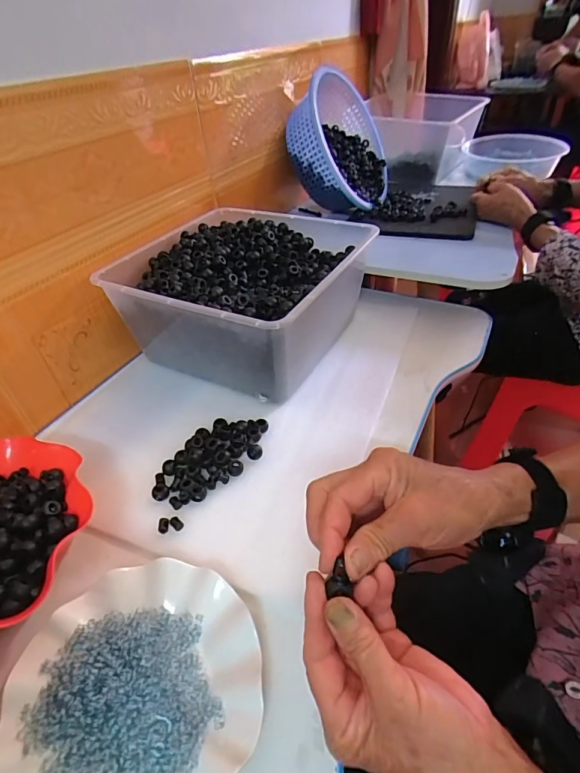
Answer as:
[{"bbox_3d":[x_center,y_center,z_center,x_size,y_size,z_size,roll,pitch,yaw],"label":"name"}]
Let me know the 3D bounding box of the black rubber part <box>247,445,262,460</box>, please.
[{"bbox_3d":[-0.040,0.073,0.470,0.017,0.013,0.015,-10,41,-5],"label":"black rubber part"}]

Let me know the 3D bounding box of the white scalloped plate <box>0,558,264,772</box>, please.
[{"bbox_3d":[-0.114,0.224,0.311,0.178,0.023,0.178,-3,40,3],"label":"white scalloped plate"}]

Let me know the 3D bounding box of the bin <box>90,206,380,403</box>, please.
[{"bbox_3d":[-0.062,-0.131,0.615,0.291,0.142,0.294,17,45,24],"label":"bin"}]

